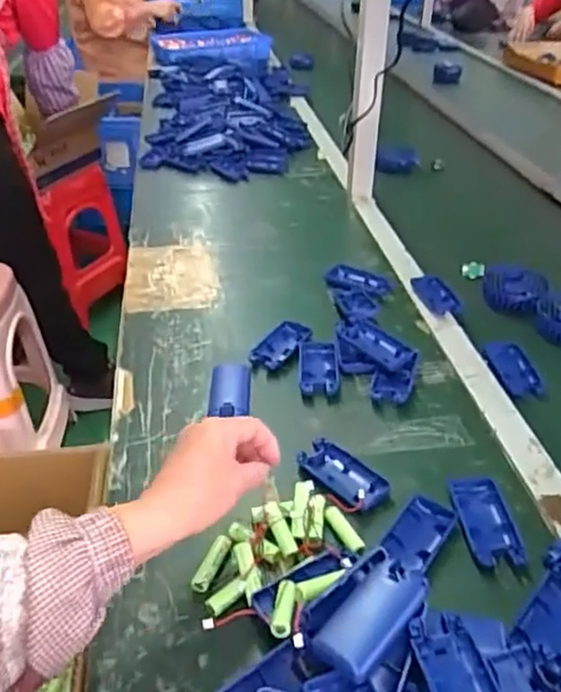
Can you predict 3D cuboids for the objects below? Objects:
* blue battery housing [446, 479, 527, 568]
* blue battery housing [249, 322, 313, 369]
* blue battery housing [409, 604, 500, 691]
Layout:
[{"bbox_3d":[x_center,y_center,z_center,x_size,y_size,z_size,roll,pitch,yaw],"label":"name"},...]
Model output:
[{"bbox_3d":[0.177,0.153,0.564,0.045,0.013,0.091,-1,35,0],"label":"blue battery housing"},{"bbox_3d":[0.001,0.000,0.779,0.040,0.014,0.086,20,39,26],"label":"blue battery housing"},{"bbox_3d":[0.116,0.216,0.417,0.042,0.016,0.094,-6,35,-11],"label":"blue battery housing"}]

